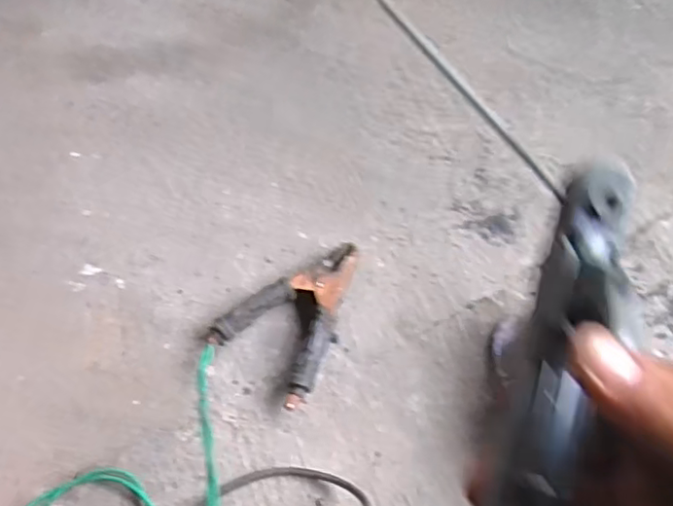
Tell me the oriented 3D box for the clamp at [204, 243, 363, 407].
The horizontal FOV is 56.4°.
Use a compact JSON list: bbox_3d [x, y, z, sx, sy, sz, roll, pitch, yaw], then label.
[{"bbox_3d":[-0.027,0.051,0.533,0.095,0.029,0.135,41,74,12],"label":"clamp"}]

